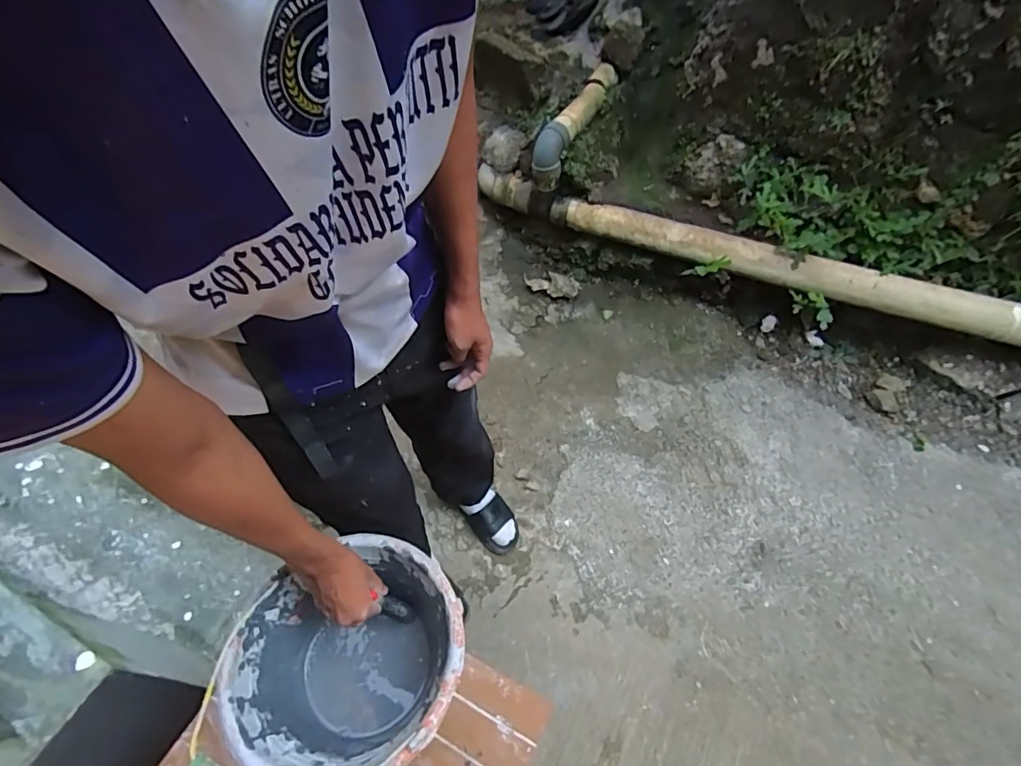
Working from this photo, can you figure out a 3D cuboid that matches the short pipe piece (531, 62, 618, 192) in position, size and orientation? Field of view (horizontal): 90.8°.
[{"bbox_3d":[0.212,-0.872,1.677,0.115,0.136,0.480,30,80,15],"label":"short pipe piece"}]

